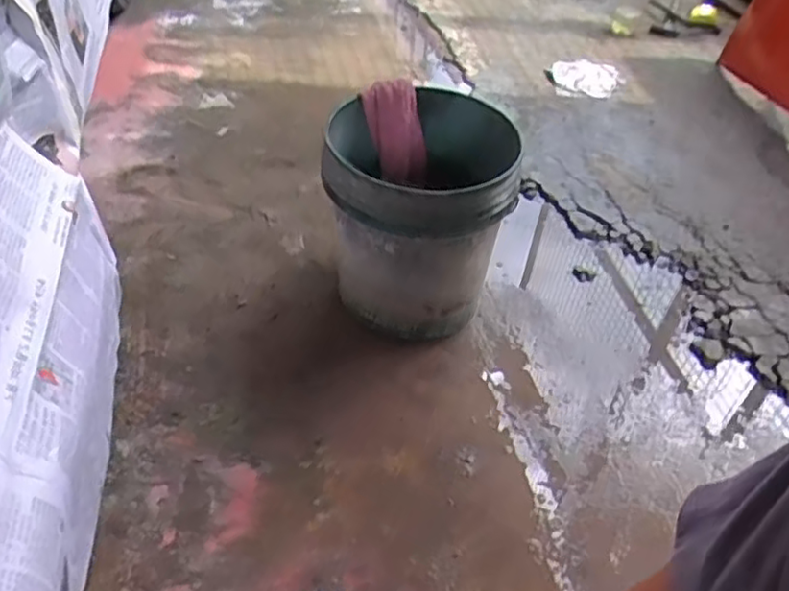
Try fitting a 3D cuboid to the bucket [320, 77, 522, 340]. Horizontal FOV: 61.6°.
[{"bbox_3d":[0.032,-0.130,1.068,0.270,0.295,0.284,3,45,0],"label":"bucket"}]

